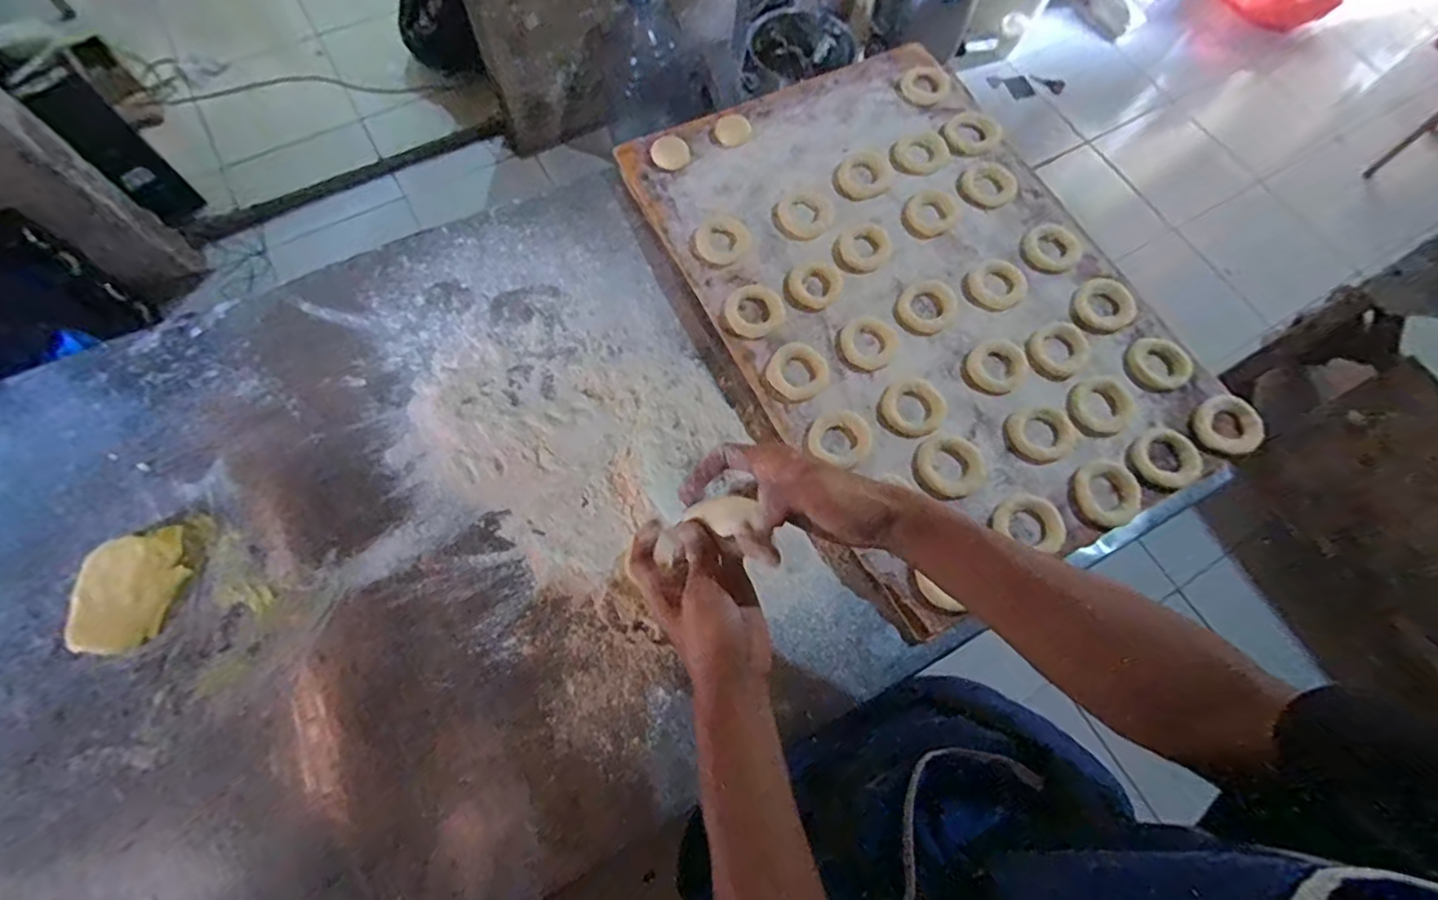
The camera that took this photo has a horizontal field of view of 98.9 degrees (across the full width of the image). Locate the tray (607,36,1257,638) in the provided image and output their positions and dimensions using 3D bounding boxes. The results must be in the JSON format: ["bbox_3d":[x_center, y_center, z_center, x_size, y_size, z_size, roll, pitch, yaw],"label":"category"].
[{"bbox_3d":[0.203,-0.176,0.646,0.408,0.029,0.597,-26,74,-9],"label":"tray"}]

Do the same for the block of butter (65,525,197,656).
[{"bbox_3d":[-0.489,0.116,0.512,0.067,0.026,0.099,0,71,-1],"label":"block of butter"}]

